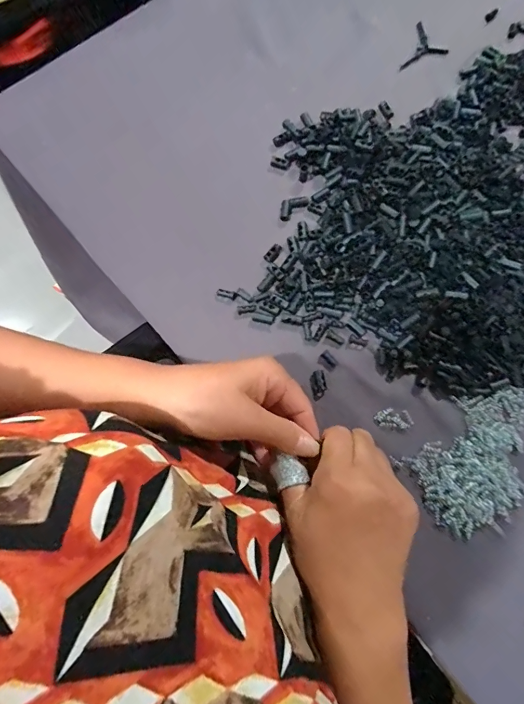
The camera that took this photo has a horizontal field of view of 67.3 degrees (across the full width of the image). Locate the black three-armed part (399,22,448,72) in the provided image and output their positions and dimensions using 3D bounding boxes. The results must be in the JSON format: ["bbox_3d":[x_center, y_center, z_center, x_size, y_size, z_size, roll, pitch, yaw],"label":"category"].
[{"bbox_3d":[0.182,-0.331,0.435,0.043,0.006,0.066,21,76,5],"label":"black three-armed part"}]

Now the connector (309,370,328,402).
[{"bbox_3d":[0.050,0.029,0.347,0.014,0.008,0.024,-9,76,-2],"label":"connector"}]

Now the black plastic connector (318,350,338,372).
[{"bbox_3d":[0.060,0.008,0.353,0.013,0.006,0.017,-43,80,-9],"label":"black plastic connector"}]

